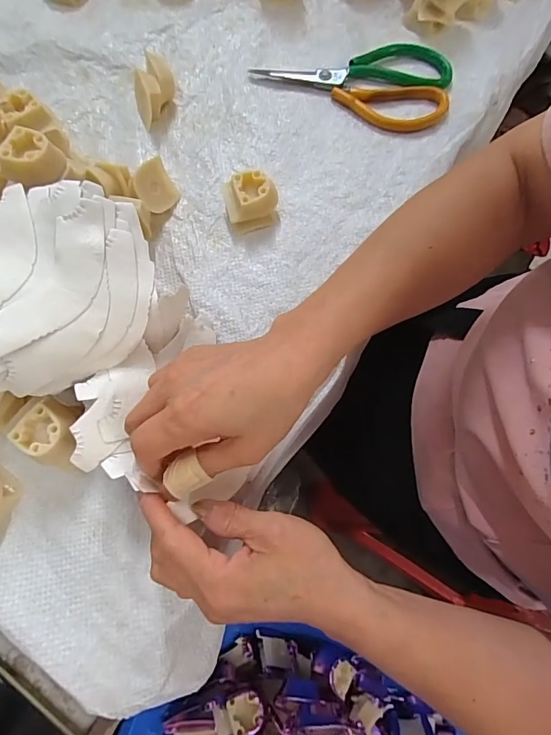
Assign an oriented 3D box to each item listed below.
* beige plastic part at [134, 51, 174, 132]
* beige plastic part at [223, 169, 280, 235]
[{"bbox_3d":[-0.115,-0.263,0.406,0.039,0.036,0.047,-18,72,-4],"label":"beige plastic part"},{"bbox_3d":[-0.021,-0.144,0.368,0.044,0.035,0.037,-16,72,-3],"label":"beige plastic part"}]

